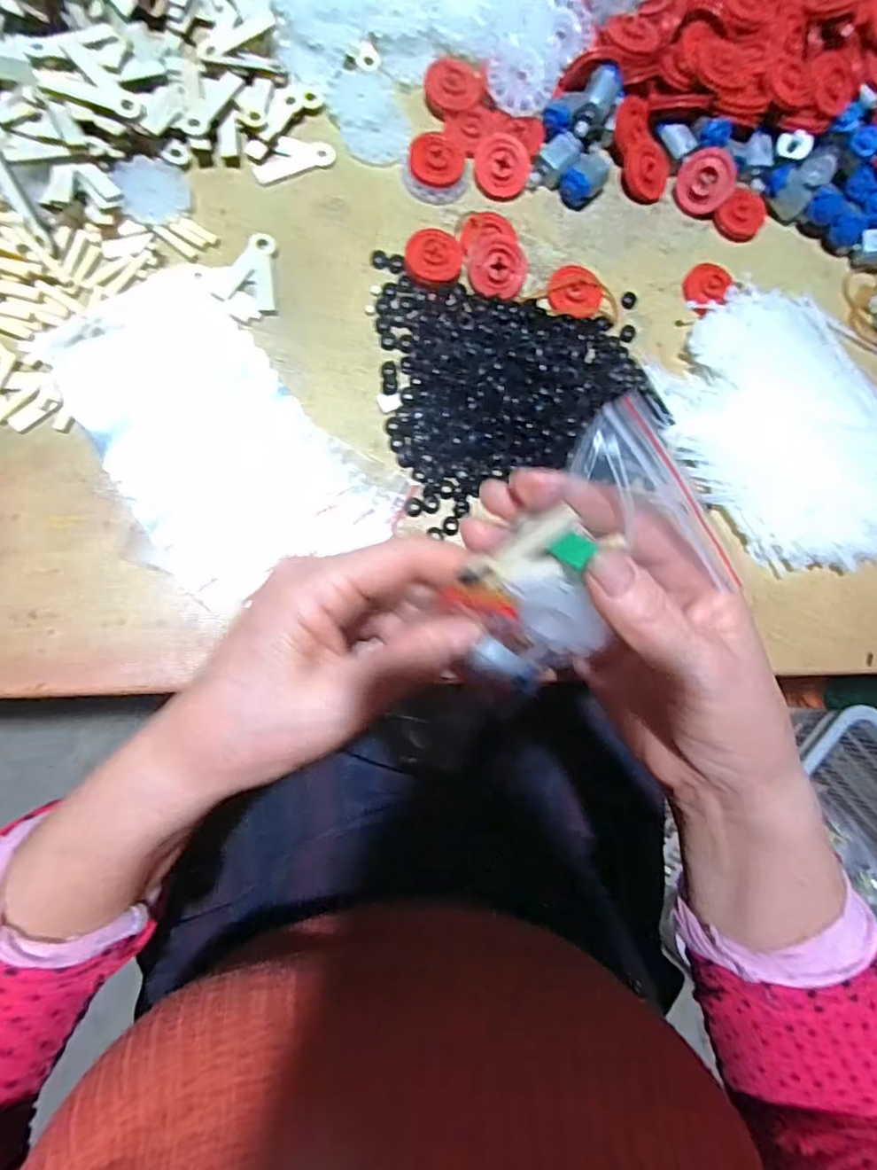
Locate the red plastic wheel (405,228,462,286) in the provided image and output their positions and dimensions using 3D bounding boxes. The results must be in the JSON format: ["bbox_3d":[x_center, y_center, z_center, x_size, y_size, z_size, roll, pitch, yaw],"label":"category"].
[{"bbox_3d":[-0.003,-0.185,0.325,0.031,0.010,0.030,1,82,-8],"label":"red plastic wheel"}]

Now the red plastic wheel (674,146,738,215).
[{"bbox_3d":[0.162,-0.246,0.352,0.033,0.033,0.004,48,40,-1],"label":"red plastic wheel"}]

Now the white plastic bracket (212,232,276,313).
[{"bbox_3d":[-0.100,-0.170,0.314,0.030,0.004,0.042,13,80,-6],"label":"white plastic bracket"}]

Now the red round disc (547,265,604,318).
[{"bbox_3d":[0.080,-0.172,0.338,0.033,0.004,0.033,1,82,-8],"label":"red round disc"}]

